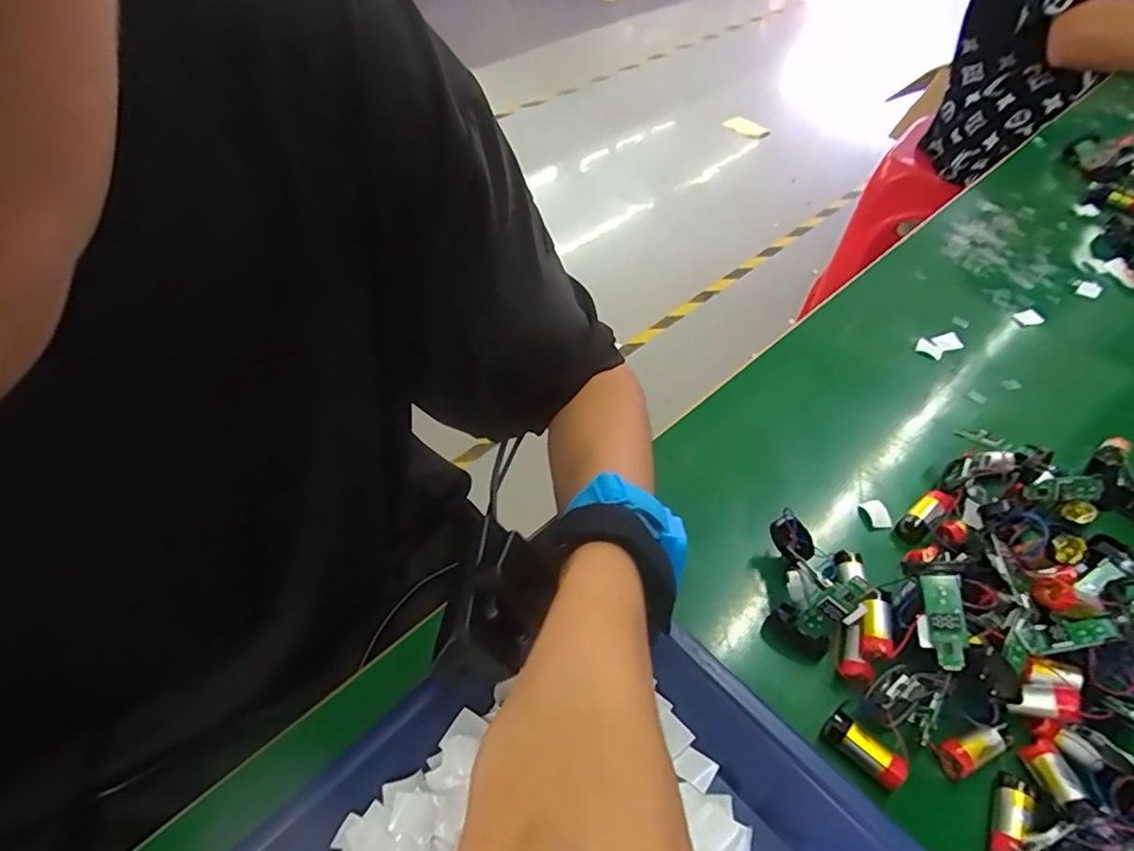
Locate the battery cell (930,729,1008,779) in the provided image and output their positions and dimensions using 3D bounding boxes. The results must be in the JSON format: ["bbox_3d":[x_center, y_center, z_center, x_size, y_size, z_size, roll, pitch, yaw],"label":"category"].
[{"bbox_3d":[0.194,0.155,0.293,0.033,0.011,0.015,-23,53,-4],"label":"battery cell"}]

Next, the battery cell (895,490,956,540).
[{"bbox_3d":[0.219,0.053,0.373,0.038,0.012,0.015,-35,58,-11],"label":"battery cell"}]

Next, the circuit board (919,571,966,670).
[{"bbox_3d":[0.183,0.094,0.296,0.016,0.004,0.044,-11,70,37],"label":"circuit board"}]

